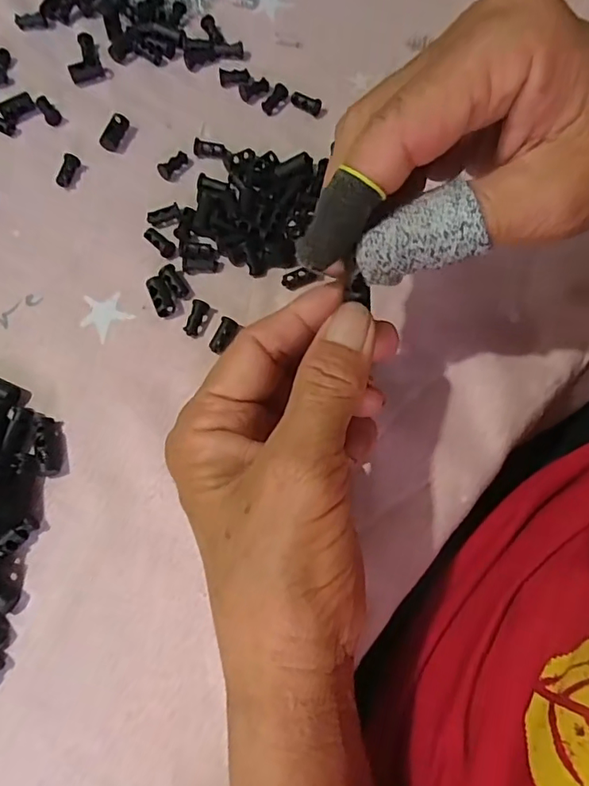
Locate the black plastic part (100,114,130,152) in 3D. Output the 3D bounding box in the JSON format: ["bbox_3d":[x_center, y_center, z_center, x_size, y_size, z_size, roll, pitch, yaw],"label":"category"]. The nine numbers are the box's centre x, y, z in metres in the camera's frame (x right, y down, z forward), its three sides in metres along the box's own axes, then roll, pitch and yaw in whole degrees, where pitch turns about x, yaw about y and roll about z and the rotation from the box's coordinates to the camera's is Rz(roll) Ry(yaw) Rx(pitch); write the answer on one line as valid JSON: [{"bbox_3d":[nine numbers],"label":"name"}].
[{"bbox_3d":[-0.095,-0.138,0.279,0.009,0.005,0.020,24,86,6],"label":"black plastic part"}]

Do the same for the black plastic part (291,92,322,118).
[{"bbox_3d":[0.006,-0.157,0.286,0.018,0.008,0.006,21,73,5],"label":"black plastic part"}]

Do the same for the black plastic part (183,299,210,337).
[{"bbox_3d":[-0.046,-0.035,0.245,0.007,0.007,0.017,18,73,5],"label":"black plastic part"}]

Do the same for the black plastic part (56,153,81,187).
[{"bbox_3d":[-0.117,-0.115,0.271,0.007,0.005,0.017,23,86,6],"label":"black plastic part"}]

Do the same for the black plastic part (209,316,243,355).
[{"bbox_3d":[-0.033,-0.026,0.244,0.009,0.007,0.017,28,74,7],"label":"black plastic part"}]

